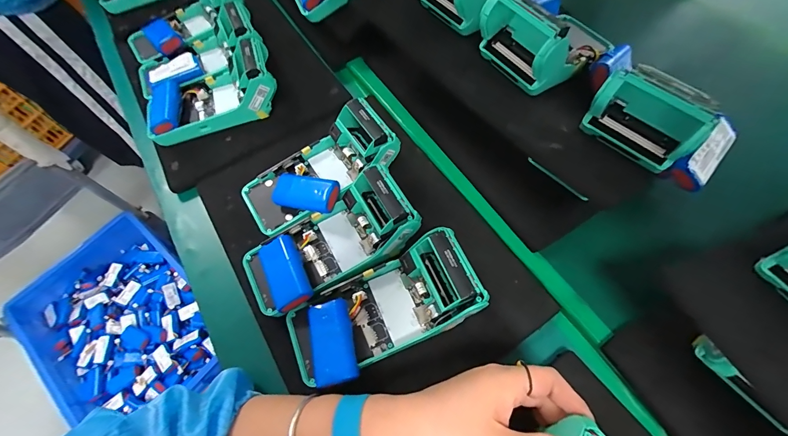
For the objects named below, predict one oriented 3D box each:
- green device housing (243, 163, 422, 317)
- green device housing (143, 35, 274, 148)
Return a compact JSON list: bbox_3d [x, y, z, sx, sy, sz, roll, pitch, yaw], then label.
[{"bbox_3d":[-0.064,0.022,0.333,0.165,0.052,0.078,-29,66,-10],"label":"green device housing"},{"bbox_3d":[-0.231,-0.159,0.433,0.164,0.062,0.083,-22,65,-7],"label":"green device housing"}]

